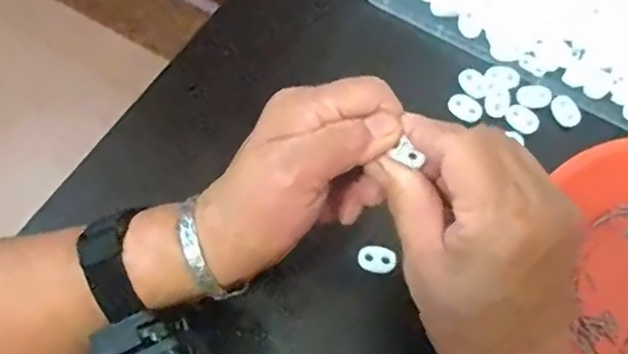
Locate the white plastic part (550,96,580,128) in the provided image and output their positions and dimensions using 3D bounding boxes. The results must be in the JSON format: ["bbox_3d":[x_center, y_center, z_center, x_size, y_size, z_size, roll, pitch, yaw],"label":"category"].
[{"bbox_3d":[0.167,-0.043,0.413,0.014,0.008,0.020,-23,69,-8],"label":"white plastic part"}]

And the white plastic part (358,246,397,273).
[{"bbox_3d":[0.038,0.050,0.376,0.022,0.004,0.015,4,67,3],"label":"white plastic part"}]

